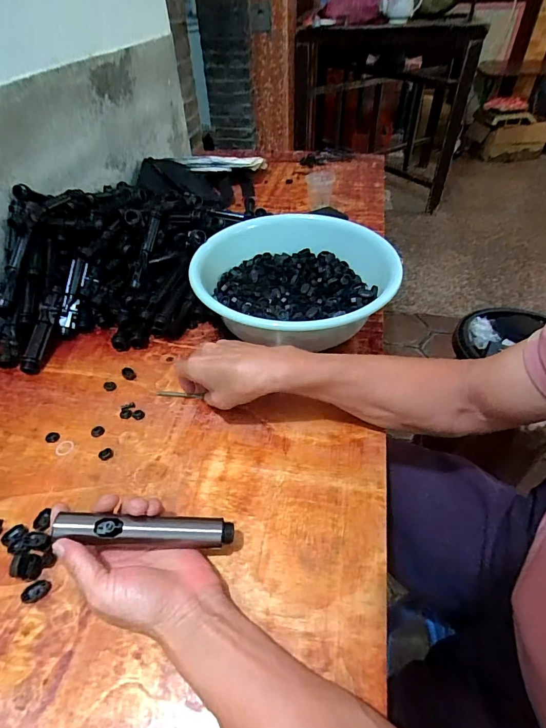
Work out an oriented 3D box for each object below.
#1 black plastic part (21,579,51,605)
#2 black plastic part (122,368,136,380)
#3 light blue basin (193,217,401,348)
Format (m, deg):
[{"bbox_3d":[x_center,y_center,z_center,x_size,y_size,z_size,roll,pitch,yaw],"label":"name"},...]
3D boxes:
[{"bbox_3d":[-0.216,0.207,0.351,0.024,0.005,0.016,-30,51,-26],"label":"black plastic part"},{"bbox_3d":[-0.204,0.013,0.546,0.016,0.007,0.023,-26,49,-23],"label":"black plastic part"},{"bbox_3d":[0.032,-0.127,0.595,0.292,0.083,0.292,-1,44,1],"label":"light blue basin"}]

